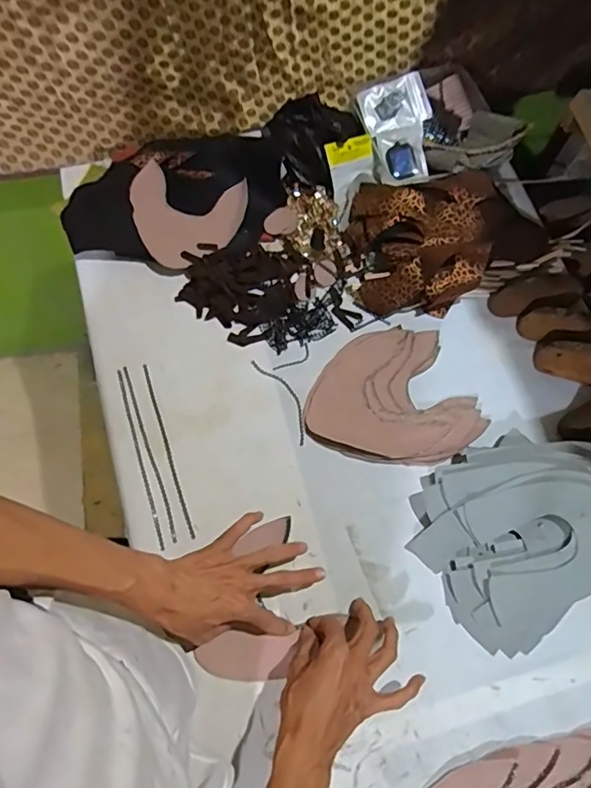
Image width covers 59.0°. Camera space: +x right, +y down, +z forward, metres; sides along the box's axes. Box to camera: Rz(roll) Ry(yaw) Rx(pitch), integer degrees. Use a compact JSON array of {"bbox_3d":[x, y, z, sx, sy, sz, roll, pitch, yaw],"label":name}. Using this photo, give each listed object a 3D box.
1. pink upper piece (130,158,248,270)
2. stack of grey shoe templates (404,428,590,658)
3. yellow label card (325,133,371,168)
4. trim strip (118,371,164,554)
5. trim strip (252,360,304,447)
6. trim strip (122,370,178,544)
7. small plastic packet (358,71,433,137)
[{"bbox_3d":[-0.160,-0.249,0.746,0.154,0.029,0.152,13,70,4],"label":"pink upper piece"},{"bbox_3d":[0.257,0.143,0.599,0.245,0.090,0.195,-43,76,-15],"label":"stack of grey shoe templates"},{"bbox_3d":[0.075,-0.342,0.736,0.082,0.004,0.031,-27,113,-27],"label":"yellow label card"},{"bbox_3d":[-0.194,0.078,0.650,0.007,0.009,0.232,-17,71,-7],"label":"trim strip"},{"bbox_3d":[-0.014,0.005,0.687,0.030,0.005,0.130,-28,73,-11],"label":"trim strip"},{"bbox_3d":[-0.183,0.071,0.653,0.008,0.010,0.231,-19,71,-8],"label":"trim strip"},{"bbox_3d":[0.148,-0.432,0.783,0.102,0.016,0.073,-16,91,2],"label":"small plastic packet"}]

